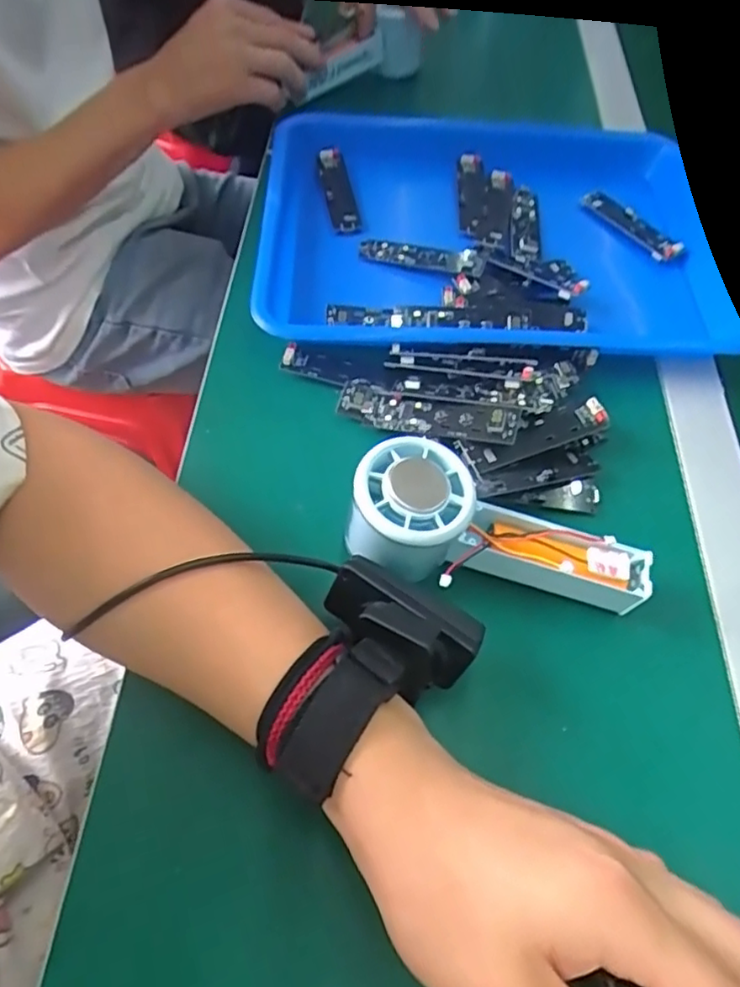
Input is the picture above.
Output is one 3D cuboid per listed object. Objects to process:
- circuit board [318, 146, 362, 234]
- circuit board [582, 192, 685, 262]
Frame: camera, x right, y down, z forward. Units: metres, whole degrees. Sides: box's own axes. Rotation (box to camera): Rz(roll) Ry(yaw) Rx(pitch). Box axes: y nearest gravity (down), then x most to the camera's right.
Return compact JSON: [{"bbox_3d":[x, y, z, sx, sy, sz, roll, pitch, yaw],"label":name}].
[{"bbox_3d":[-0.026,-0.247,0.511,0.021,0.012,0.098,-9,59,-7],"label":"circuit board"},{"bbox_3d":[0.206,-0.216,0.504,0.020,0.011,0.095,-29,63,-18],"label":"circuit board"}]

